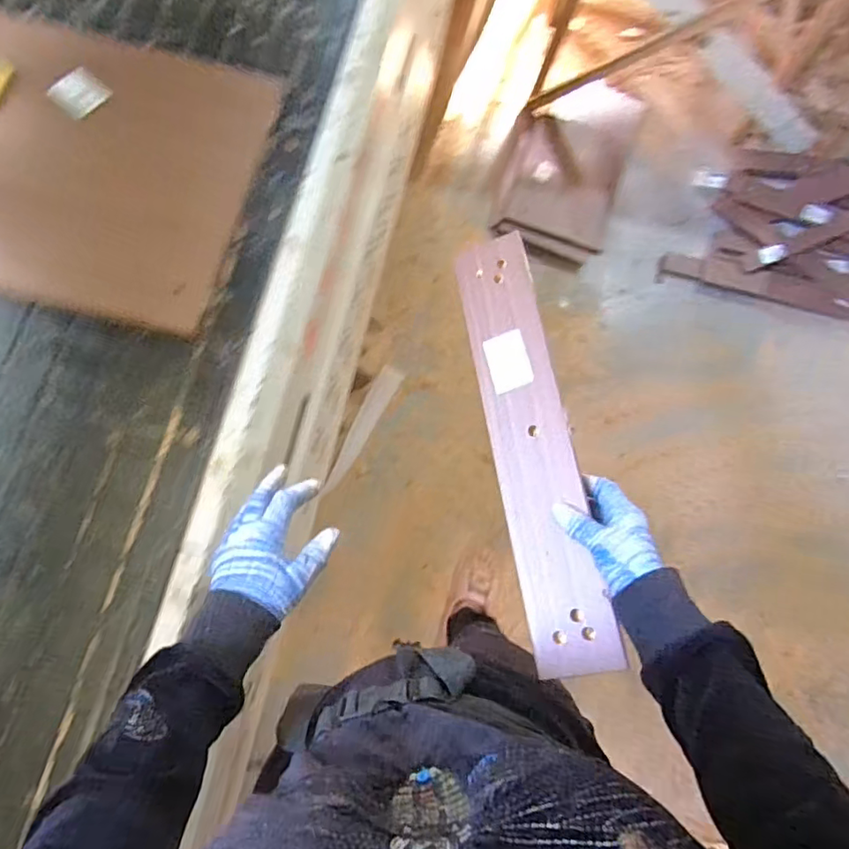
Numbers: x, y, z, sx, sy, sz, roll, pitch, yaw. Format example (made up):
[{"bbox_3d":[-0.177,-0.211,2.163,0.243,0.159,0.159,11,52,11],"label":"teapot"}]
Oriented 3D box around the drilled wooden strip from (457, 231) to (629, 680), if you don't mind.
[{"bbox_3d":[0.108,0.012,0.573,0.081,0.014,0.454,-16,73,21],"label":"drilled wooden strip"}]

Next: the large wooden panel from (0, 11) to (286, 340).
[{"bbox_3d":[-0.443,-0.335,0.701,0.441,0.024,0.376,15,75,-4],"label":"large wooden panel"}]

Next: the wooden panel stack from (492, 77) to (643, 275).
[{"bbox_3d":[0.415,-0.752,1.652,0.344,0.066,0.555,18,75,1],"label":"wooden panel stack"}]

